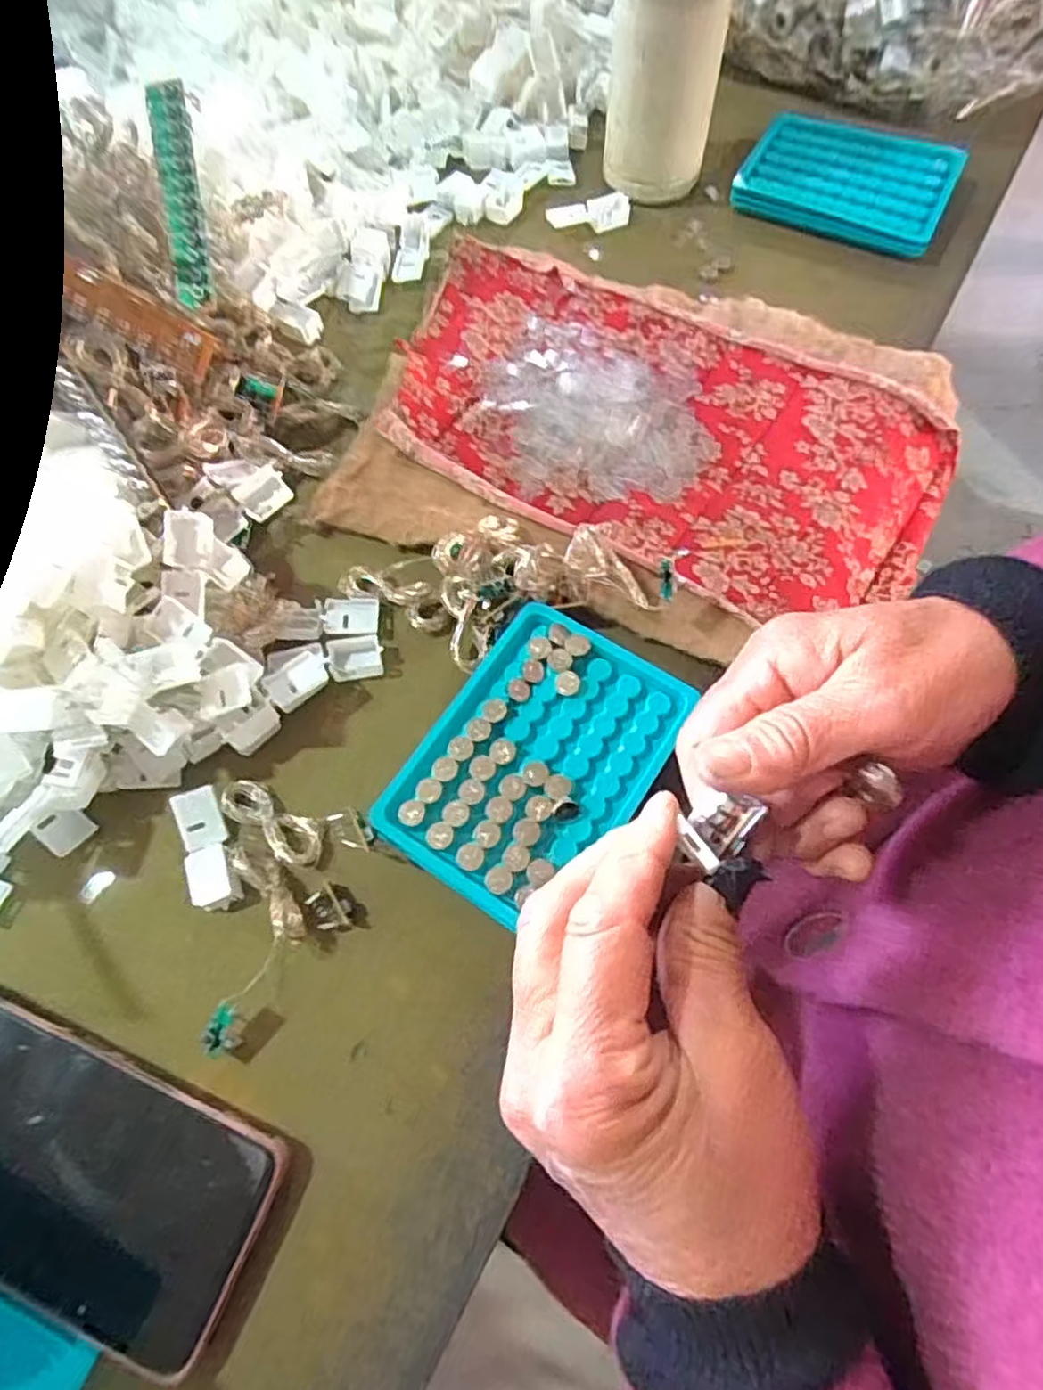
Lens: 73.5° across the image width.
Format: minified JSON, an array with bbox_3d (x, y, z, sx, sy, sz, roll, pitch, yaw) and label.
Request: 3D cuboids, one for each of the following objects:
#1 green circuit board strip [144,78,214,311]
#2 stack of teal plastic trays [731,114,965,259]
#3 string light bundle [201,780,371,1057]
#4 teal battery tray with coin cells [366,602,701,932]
[{"bbox_3d":[-0.182,-0.267,0.371,0.021,0.010,0.118,-9,89,-2],"label":"green circuit board strip"},{"bbox_3d":[0.219,-0.350,0.471,0.132,0.016,0.090,25,71,11],"label":"stack of teal plastic trays"},{"bbox_3d":[-0.098,0.087,0.300,0.067,0.024,0.111,-7,68,-1],"label":"string light bundle"},{"bbox_3d":[0.006,0.031,0.318,0.092,0.026,0.131,32,72,13],"label":"teal battery tray with coin cells"}]

